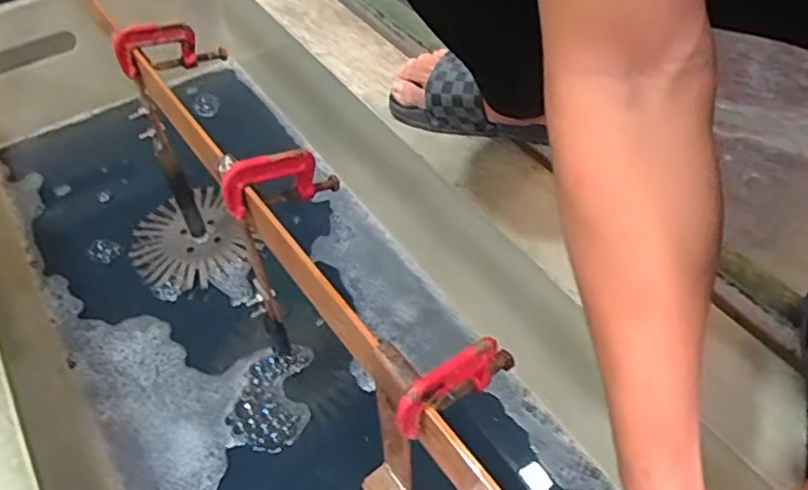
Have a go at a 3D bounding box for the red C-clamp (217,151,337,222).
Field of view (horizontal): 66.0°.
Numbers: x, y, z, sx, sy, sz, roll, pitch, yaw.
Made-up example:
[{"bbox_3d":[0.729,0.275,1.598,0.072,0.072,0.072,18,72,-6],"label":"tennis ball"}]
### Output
[{"bbox_3d":[-0.114,-0.062,0.596,0.132,0.066,0.016,-8,44,-44],"label":"red C-clamp"}]

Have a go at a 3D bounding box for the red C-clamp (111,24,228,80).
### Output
[{"bbox_3d":[-0.278,-0.233,0.749,0.138,0.064,0.022,-12,46,-43],"label":"red C-clamp"}]

